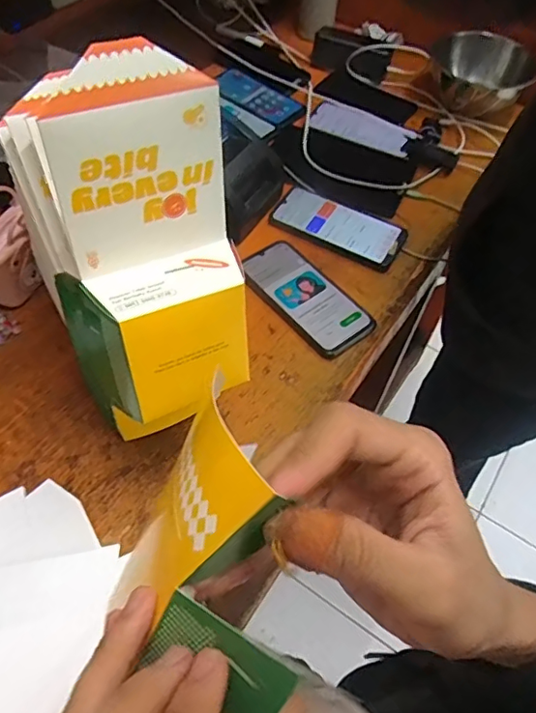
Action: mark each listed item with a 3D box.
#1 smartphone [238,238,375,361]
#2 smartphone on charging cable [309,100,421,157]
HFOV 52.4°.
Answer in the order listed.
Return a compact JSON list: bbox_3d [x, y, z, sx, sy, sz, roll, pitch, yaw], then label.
[{"bbox_3d":[0.044,-0.072,0.647,0.083,0.012,0.168,-34,64,-25],"label":"smartphone"},{"bbox_3d":[0.147,-0.358,0.850,0.165,0.010,0.069,26,64,17],"label":"smartphone on charging cable"}]

